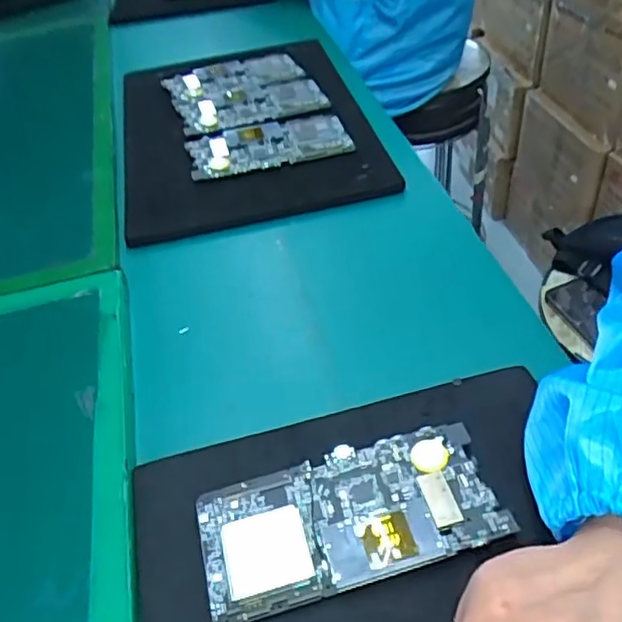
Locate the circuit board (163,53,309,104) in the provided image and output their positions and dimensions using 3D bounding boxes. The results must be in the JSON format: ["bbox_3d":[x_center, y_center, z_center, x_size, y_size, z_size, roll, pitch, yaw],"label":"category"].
[{"bbox_3d":[-0.088,-0.270,0.696,0.152,0.018,0.066,-21,48,-12],"label":"circuit board"}]

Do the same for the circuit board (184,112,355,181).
[{"bbox_3d":[-0.043,-0.167,0.591,0.152,0.005,0.073,-14,45,-7],"label":"circuit board"}]

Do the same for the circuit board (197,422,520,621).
[{"bbox_3d":[0.019,0.108,0.322,0.152,0.008,0.071,-14,45,-7],"label":"circuit board"}]

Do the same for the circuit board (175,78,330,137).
[{"bbox_3d":[-0.063,-0.221,0.653,0.153,0.012,0.082,-16,47,-8],"label":"circuit board"}]

